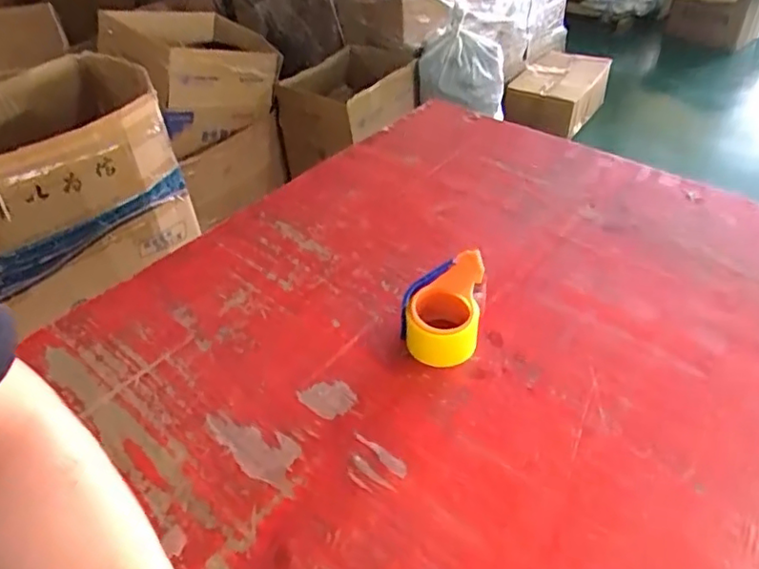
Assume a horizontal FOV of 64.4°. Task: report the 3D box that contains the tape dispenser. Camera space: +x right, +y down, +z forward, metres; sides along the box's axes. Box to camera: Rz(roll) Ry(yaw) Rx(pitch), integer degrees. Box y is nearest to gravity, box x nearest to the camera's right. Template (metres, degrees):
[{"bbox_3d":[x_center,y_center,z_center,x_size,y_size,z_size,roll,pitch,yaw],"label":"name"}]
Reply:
[{"bbox_3d":[0.084,0.030,0.799,0.097,0.072,0.144,6,43,10],"label":"tape dispenser"}]

